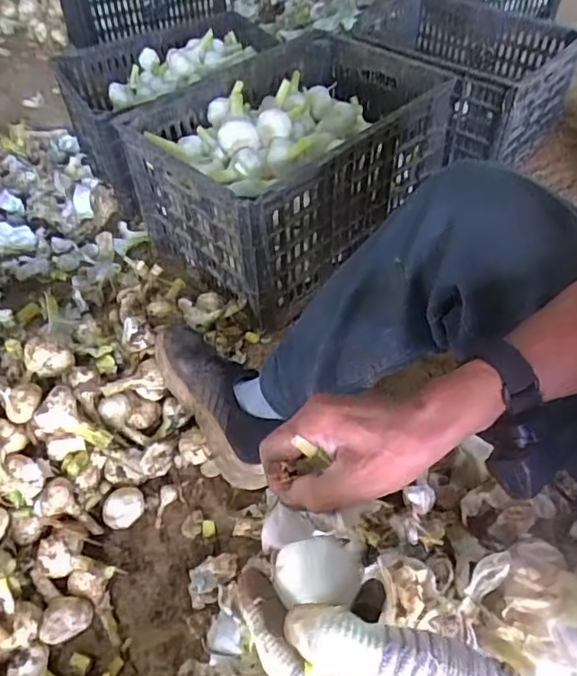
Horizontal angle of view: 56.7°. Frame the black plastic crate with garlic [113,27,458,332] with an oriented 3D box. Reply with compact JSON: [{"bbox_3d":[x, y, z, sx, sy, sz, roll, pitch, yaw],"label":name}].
[{"bbox_3d":[0.017,-0.326,0.973,0.342,0.246,0.523,36,60,27],"label":"black plastic crate with garlic"}]

